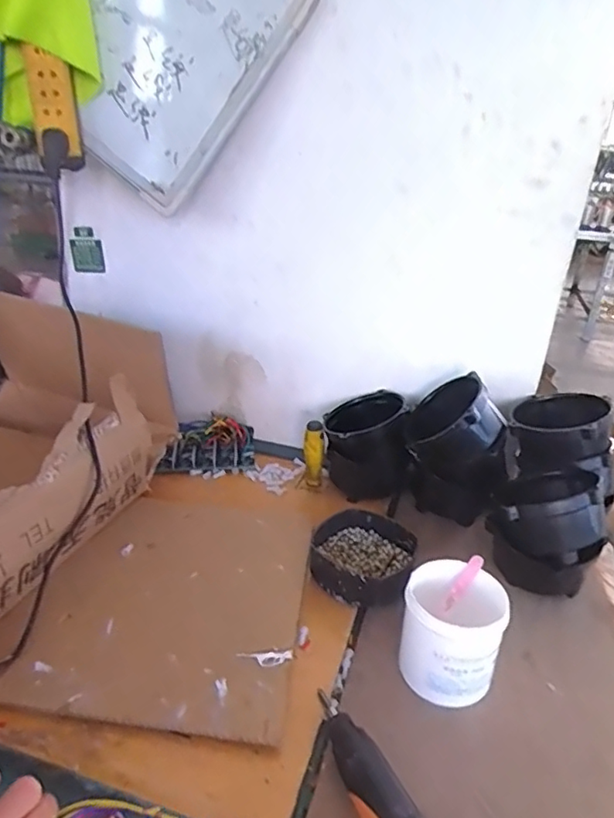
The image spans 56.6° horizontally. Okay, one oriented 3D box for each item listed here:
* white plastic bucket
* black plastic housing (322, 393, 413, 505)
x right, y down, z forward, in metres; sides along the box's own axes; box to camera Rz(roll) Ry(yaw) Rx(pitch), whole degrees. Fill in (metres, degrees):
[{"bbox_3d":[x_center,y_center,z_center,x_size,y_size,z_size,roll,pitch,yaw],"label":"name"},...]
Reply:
[{"bbox_3d":[0.141,0.224,0.567,0.089,0.114,0.089,3,25,-2],"label":"white plastic bucket"},{"bbox_3d":[0.089,0.056,0.859,0.129,0.135,0.115,6,25,4],"label":"black plastic housing"}]

